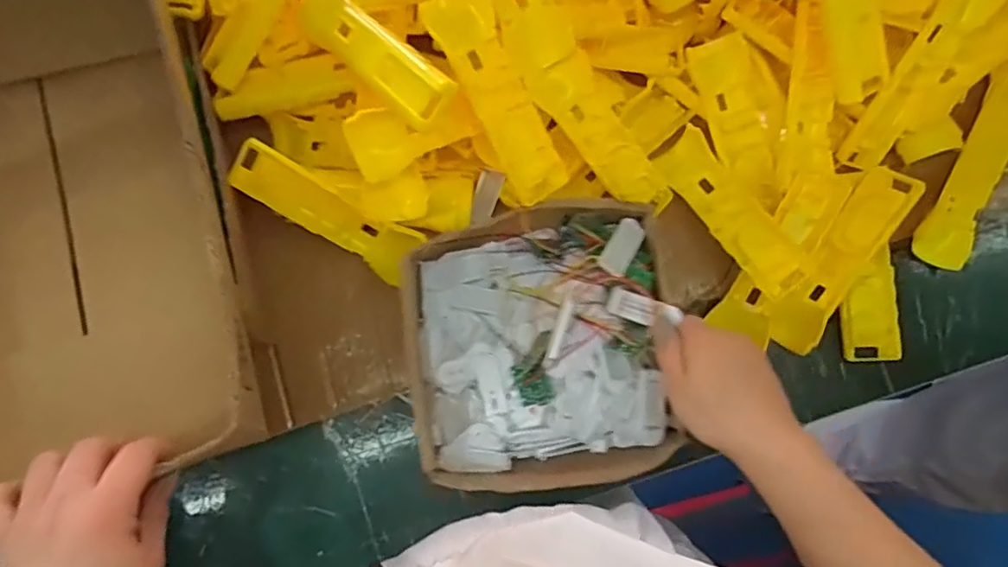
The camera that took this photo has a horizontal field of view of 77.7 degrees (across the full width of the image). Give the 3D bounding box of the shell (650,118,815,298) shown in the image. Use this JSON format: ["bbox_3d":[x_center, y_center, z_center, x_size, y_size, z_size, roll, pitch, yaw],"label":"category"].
[{"bbox_3d":[0.186,-0.060,0.516,0.043,0.025,0.157,-28,65,-6],"label":"shell"}]

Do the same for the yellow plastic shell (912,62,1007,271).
[{"bbox_3d":[0.419,-0.105,0.551,0.044,0.022,0.205,29,80,6],"label":"yellow plastic shell"}]

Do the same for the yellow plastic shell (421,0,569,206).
[{"bbox_3d":[-0.003,-0.139,0.468,0.048,0.013,0.163,-29,107,-6],"label":"yellow plastic shell"}]

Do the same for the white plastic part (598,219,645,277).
[{"bbox_3d":[0.093,-0.029,0.485,0.023,0.007,0.051,27,66,5],"label":"white plastic part"}]

